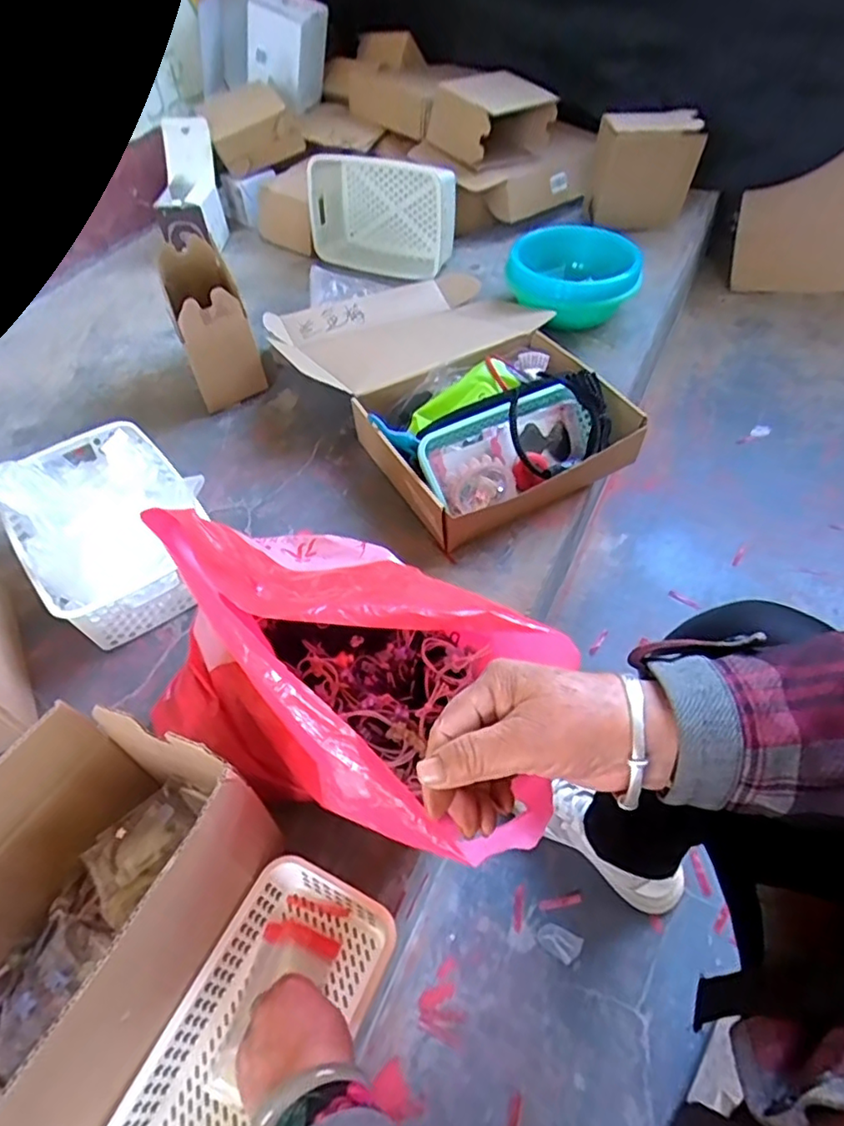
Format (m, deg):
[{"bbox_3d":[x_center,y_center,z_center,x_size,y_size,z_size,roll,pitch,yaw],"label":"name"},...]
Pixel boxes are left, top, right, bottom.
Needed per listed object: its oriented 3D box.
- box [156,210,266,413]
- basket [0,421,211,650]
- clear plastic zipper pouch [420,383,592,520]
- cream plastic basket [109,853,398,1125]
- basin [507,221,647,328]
[{"bbox_3d":[-0.351,-0.396,1.012,0.106,0.178,0.219,-20,53,-13],"label":"box"},{"bbox_3d":[-0.394,-0.055,0.758,0.209,0.151,0.299,-37,58,-24],"label":"basket"},{"bbox_3d":[0.120,-0.154,0.807,0.258,0.078,0.136,-22,53,-15],"label":"clear plastic zipper pouch"},{"bbox_3d":[-0.131,0.379,0.463,0.123,0.058,0.264,20,55,18],"label":"cream plastic basket"},{"bbox_3d":[0.276,-0.521,1.118,0.237,0.116,0.167,12,53,12],"label":"basin"}]

